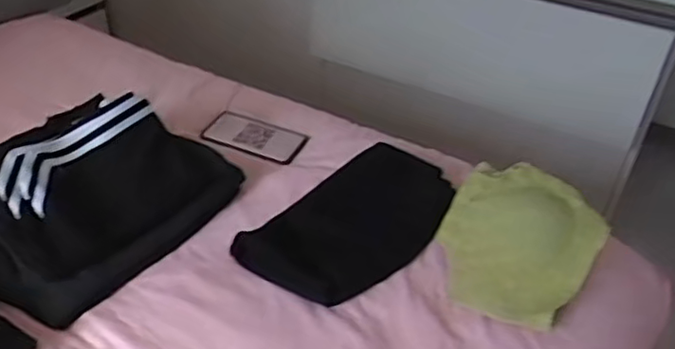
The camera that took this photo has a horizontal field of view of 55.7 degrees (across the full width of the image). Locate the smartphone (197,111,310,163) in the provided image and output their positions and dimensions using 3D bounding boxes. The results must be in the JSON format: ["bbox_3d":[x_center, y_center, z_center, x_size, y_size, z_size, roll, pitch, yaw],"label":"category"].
[{"bbox_3d":[-0.138,-0.060,1.039,0.171,0.014,0.091,16,39,16],"label":"smartphone"}]

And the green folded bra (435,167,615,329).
[{"bbox_3d":[0.225,0.079,0.802,0.189,0.046,0.189,-3,64,6],"label":"green folded bra"}]

